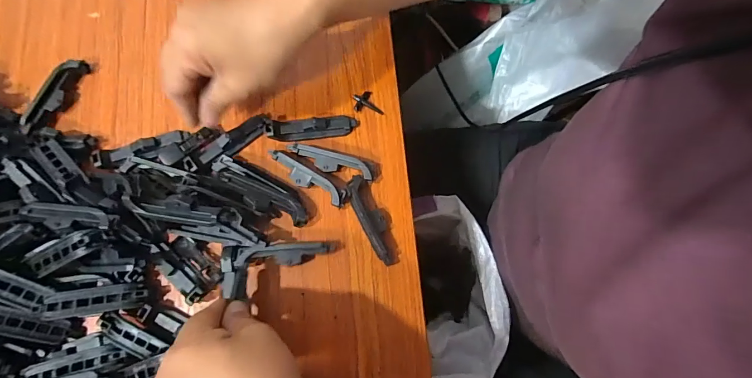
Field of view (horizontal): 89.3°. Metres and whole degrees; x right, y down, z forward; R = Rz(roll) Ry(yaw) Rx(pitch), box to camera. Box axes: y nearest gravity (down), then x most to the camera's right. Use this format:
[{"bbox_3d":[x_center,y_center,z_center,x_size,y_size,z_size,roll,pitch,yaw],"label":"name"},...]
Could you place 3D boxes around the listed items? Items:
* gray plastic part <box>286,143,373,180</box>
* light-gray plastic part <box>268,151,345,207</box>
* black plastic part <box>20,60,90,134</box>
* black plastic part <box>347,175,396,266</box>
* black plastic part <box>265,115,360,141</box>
[{"bbox_3d":[-0.038,-0.022,0.316,0.072,0.018,0.015,15,78,4],"label":"gray plastic part"},{"bbox_3d":[-0.056,-0.009,0.312,0.071,0.018,0.019,31,79,7],"label":"light-gray plastic part"},{"bbox_3d":[-0.273,-0.079,0.326,0.014,0.020,0.074,26,79,6],"label":"black plastic part"},{"bbox_3d":[-0.003,0.024,0.305,0.020,0.018,0.075,-25,78,-5],"label":"black plastic part"},{"bbox_3d":[-0.054,-0.053,0.325,0.075,0.013,0.019,-5,77,-1],"label":"black plastic part"}]

